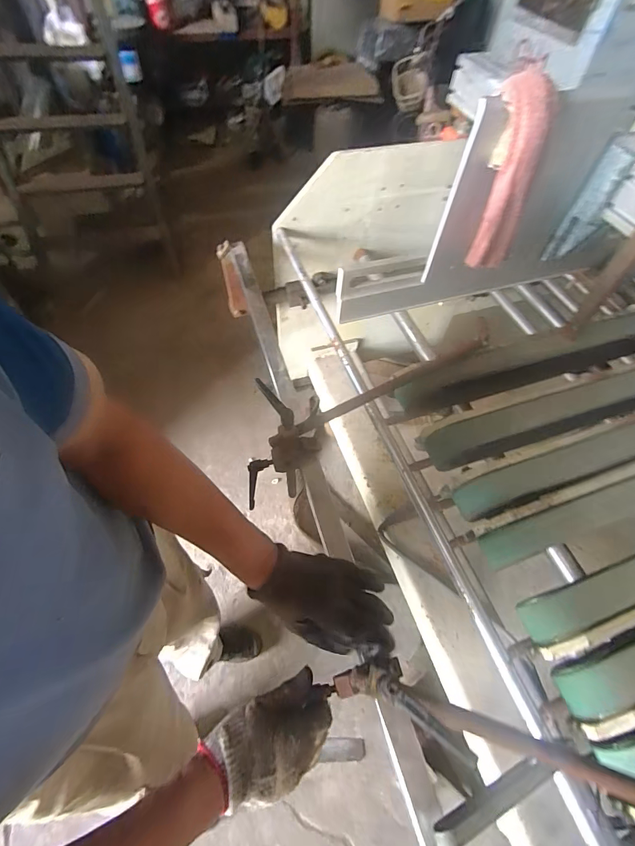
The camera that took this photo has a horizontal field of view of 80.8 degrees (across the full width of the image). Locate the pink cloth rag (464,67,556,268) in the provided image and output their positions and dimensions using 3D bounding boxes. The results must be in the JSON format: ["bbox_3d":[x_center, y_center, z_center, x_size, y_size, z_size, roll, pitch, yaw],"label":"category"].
[{"bbox_3d":[0.259,-0.328,0.512,0.065,0.205,0.074,-18,60,-14],"label":"pink cloth rag"}]

